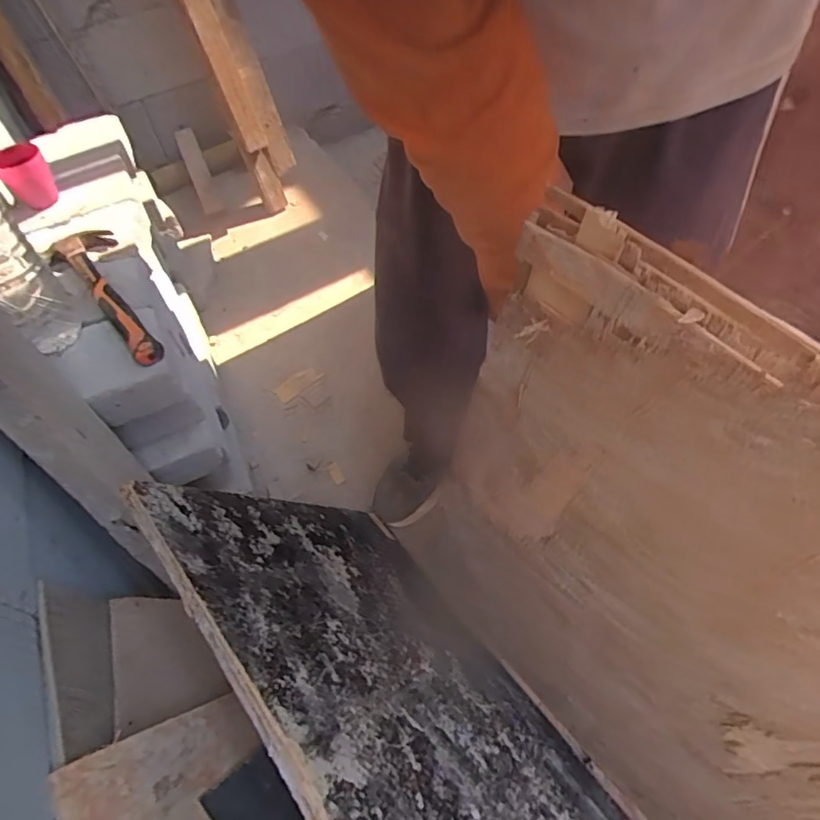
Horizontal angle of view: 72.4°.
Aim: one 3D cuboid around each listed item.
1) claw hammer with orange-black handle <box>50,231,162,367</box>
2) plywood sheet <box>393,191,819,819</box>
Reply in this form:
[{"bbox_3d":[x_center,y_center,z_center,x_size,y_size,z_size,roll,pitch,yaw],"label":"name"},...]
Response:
[{"bbox_3d":[-0.444,-0.176,0.833,0.096,0.033,0.311,-35,60,-18],"label":"claw hammer with orange-black handle"},{"bbox_3d":[0.315,0.312,0.501,0.022,0.706,0.812,-36,73,-25],"label":"plywood sheet"}]

